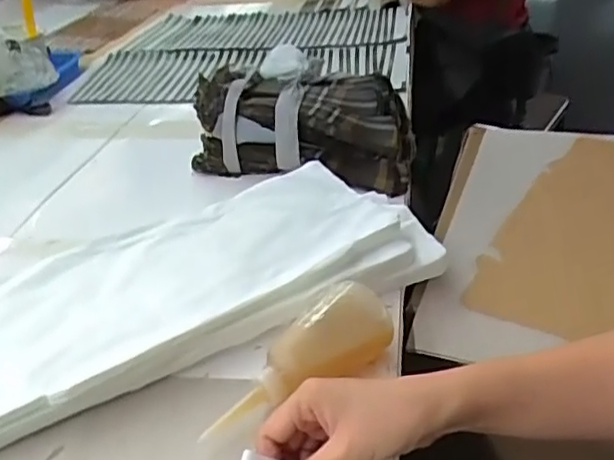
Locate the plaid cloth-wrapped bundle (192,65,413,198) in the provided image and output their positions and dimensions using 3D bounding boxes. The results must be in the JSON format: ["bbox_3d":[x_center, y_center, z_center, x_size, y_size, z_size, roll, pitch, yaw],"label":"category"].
[{"bbox_3d":[-0.006,-0.139,0.840,0.284,0.091,0.163,4,33,13],"label":"plaid cloth-wrapped bundle"}]

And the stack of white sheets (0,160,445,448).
[{"bbox_3d":[-0.109,0.045,0.621,0.454,0.059,0.200,-19,35,-21],"label":"stack of white sheets"}]

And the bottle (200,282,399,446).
[{"bbox_3d":[-0.004,0.106,0.508,0.166,0.065,0.053,-30,40,-34],"label":"bottle"}]

